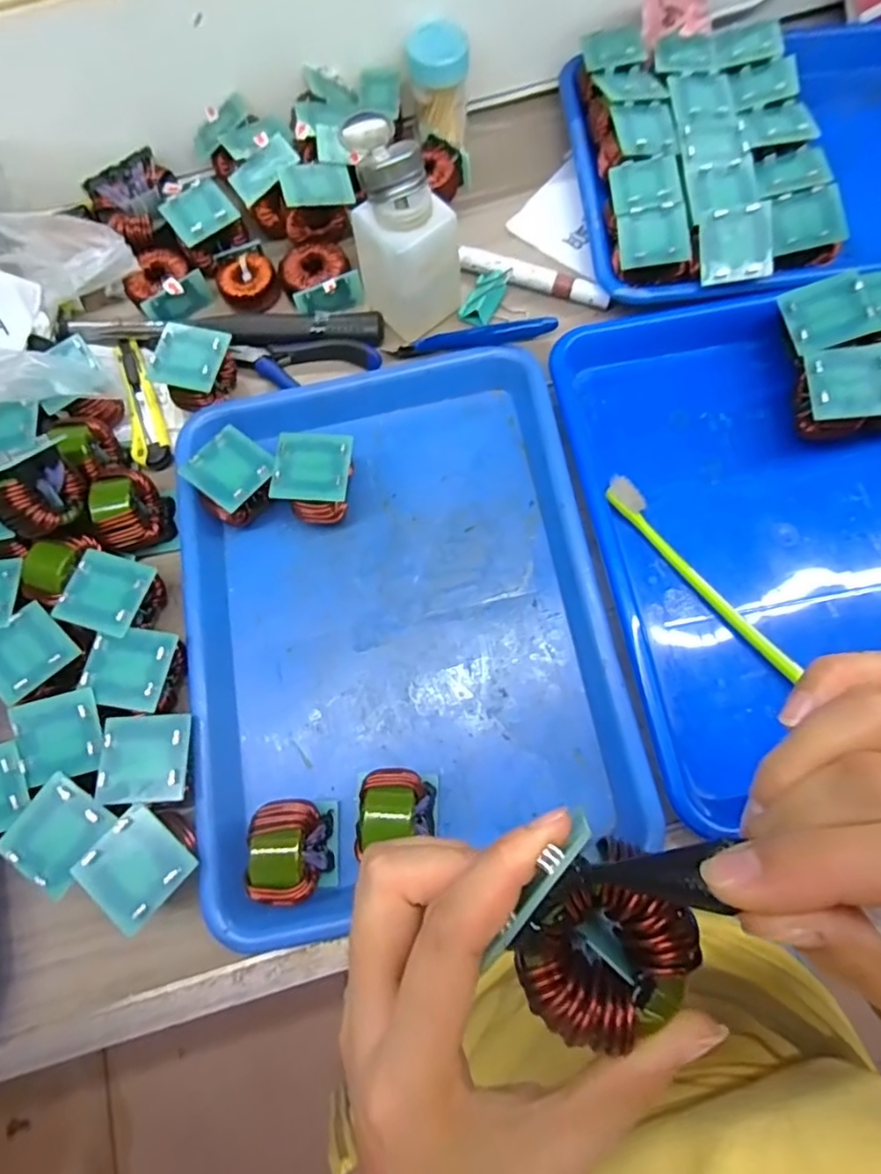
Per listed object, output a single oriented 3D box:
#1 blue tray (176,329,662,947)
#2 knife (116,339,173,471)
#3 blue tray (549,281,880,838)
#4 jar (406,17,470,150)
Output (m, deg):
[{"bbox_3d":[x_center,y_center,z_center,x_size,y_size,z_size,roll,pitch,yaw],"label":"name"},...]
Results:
[{"bbox_3d":[-0.029,0.010,0.350,0.242,0.054,0.314,-12,77,-2],"label":"blue tray"},{"bbox_3d":[-0.214,-0.135,0.416,0.023,0.018,0.114,-19,74,-3],"label":"knife"},{"bbox_3d":[0.219,-0.039,0.363,0.250,0.036,0.328,-10,73,-1],"label":"blue tray"},{"bbox_3d":[-0.003,-0.383,0.449,0.040,0.072,0.044,-1,73,2],"label":"jar"}]

